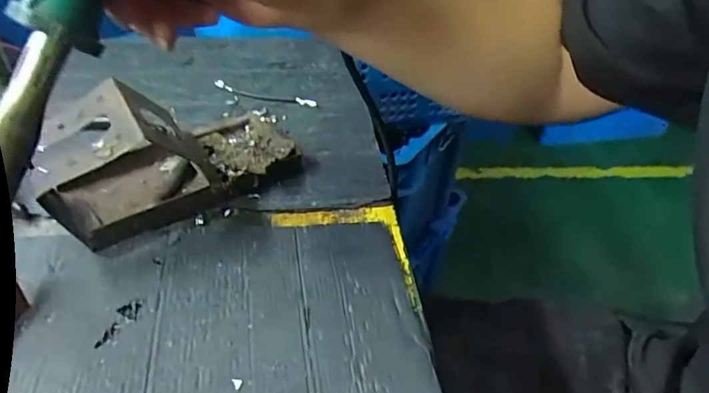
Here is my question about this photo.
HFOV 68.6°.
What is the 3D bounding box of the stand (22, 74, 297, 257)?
[{"bbox_3d":[-0.120,-0.040,0.361,0.179,0.078,0.087,-30,50,-36],"label":"stand"}]

